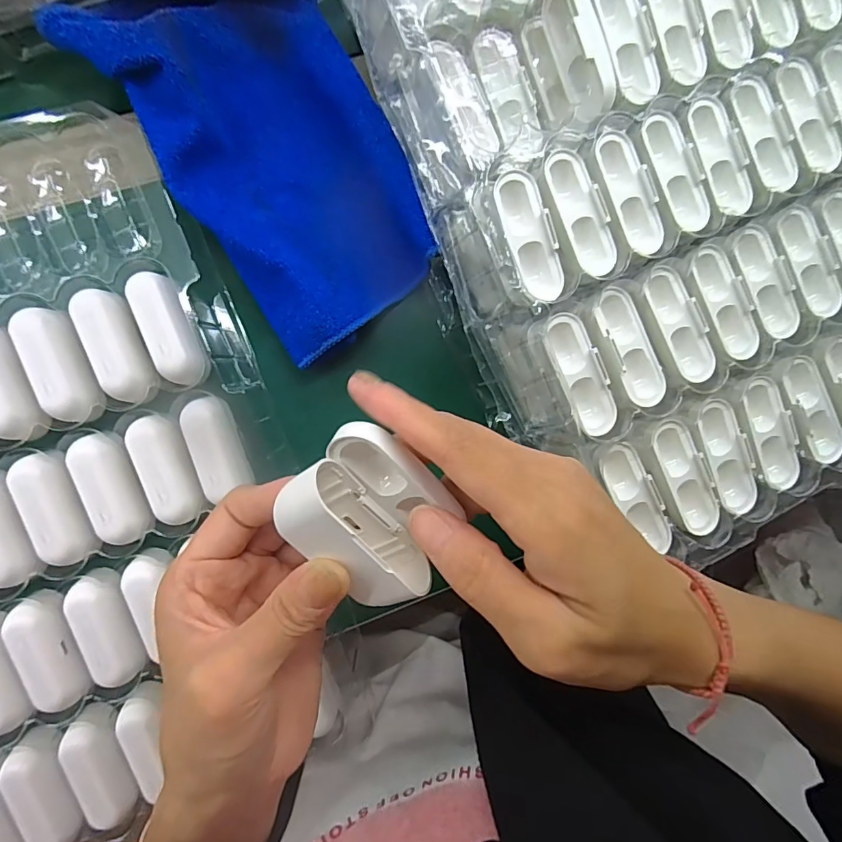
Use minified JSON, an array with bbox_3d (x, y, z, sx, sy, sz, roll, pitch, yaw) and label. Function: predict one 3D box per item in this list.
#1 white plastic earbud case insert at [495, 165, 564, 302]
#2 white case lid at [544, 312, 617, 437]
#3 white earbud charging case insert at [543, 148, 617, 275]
[{"bbox_3d":[0.055,-0.093,0.240,0.023,0.013,0.063,-20,95,-7],"label":"white plastic earbud case insert"},{"bbox_3d":[0.085,-0.024,0.247,0.020,0.011,0.065,-25,96,-6],"label":"white case lid"},{"bbox_3d":[0.084,-0.108,0.246,0.024,0.008,0.064,-25,96,-6],"label":"white earbud charging case insert"}]

